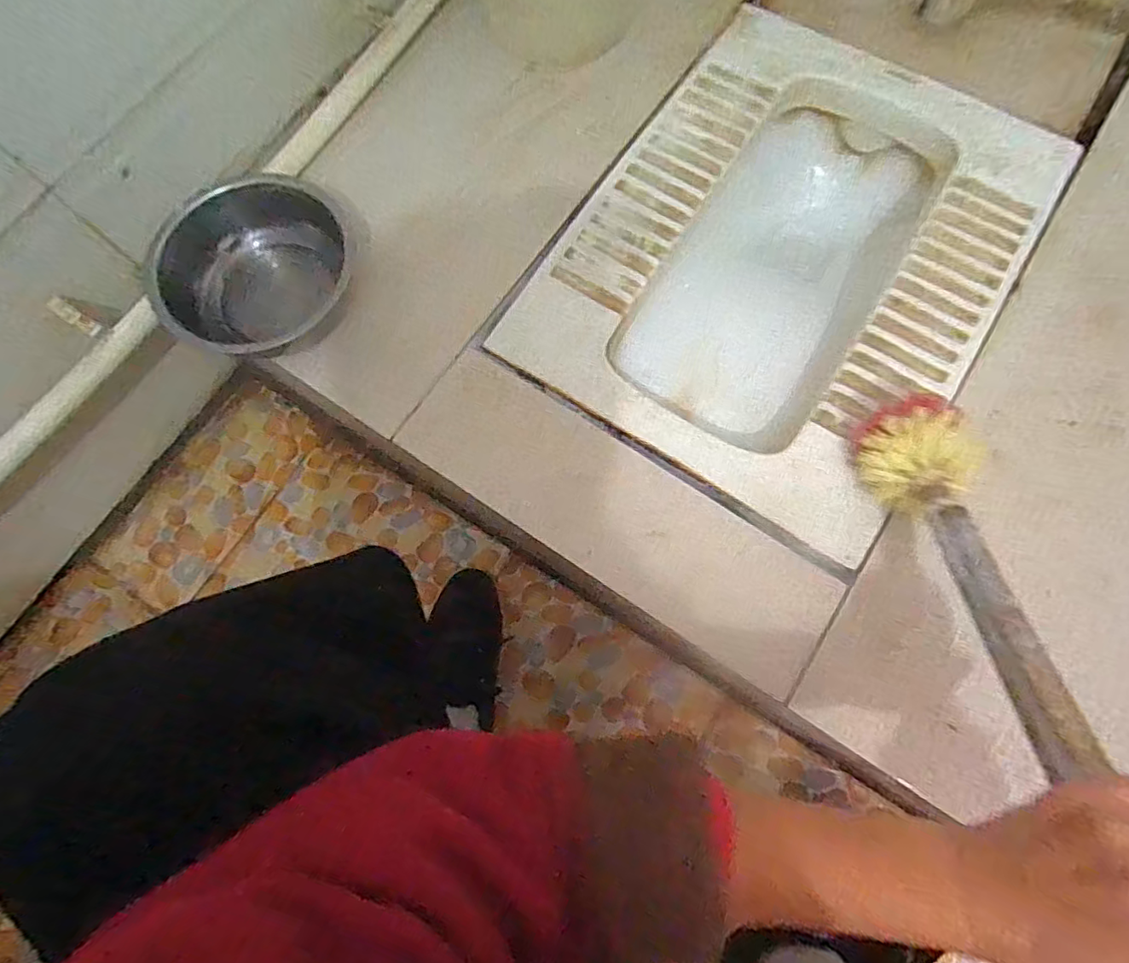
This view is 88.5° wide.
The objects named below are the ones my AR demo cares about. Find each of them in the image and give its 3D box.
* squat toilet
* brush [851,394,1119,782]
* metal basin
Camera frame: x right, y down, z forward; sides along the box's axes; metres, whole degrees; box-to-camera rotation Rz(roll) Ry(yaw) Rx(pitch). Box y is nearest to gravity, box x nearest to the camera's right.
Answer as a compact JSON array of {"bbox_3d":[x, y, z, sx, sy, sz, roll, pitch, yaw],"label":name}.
[{"bbox_3d":[0.237,-0.221,0.674,0.400,0.169,0.529,33,78,10],"label":"squat toilet"},{"bbox_3d":[0.259,0.112,0.328,0.059,0.083,0.497,6,41,3],"label":"brush"},{"bbox_3d":[-0.291,-0.202,0.567,0.167,0.105,0.184,31,78,9],"label":"metal basin"}]

